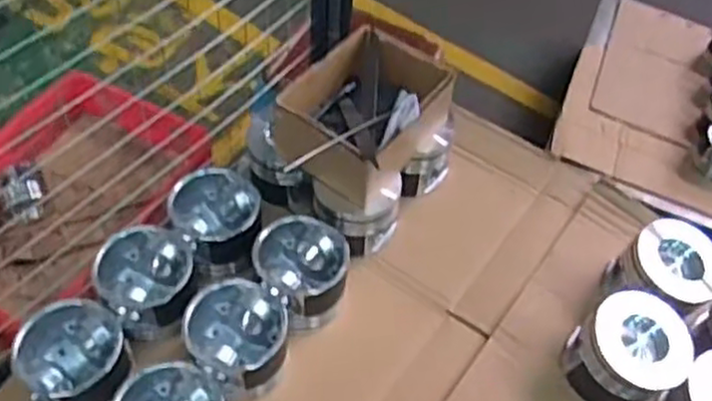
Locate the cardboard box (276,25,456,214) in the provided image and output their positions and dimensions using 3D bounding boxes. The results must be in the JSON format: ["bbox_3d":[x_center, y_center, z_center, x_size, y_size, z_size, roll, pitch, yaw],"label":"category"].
[{"bbox_3d":[0.009,-0.118,0.954,0.165,0.126,0.211,31,54,19],"label":"cardboard box"}]

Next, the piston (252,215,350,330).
[{"bbox_3d":[-0.067,0.094,0.909,0.113,0.109,0.117,3,50,-3],"label":"piston"}]

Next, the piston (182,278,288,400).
[{"bbox_3d":[-0.137,0.171,0.857,0.109,0.119,0.118,3,50,-3],"label":"piston"}]

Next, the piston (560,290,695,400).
[{"bbox_3d":[0.317,0.182,0.864,0.128,0.109,0.105,34,55,21],"label":"piston"}]

